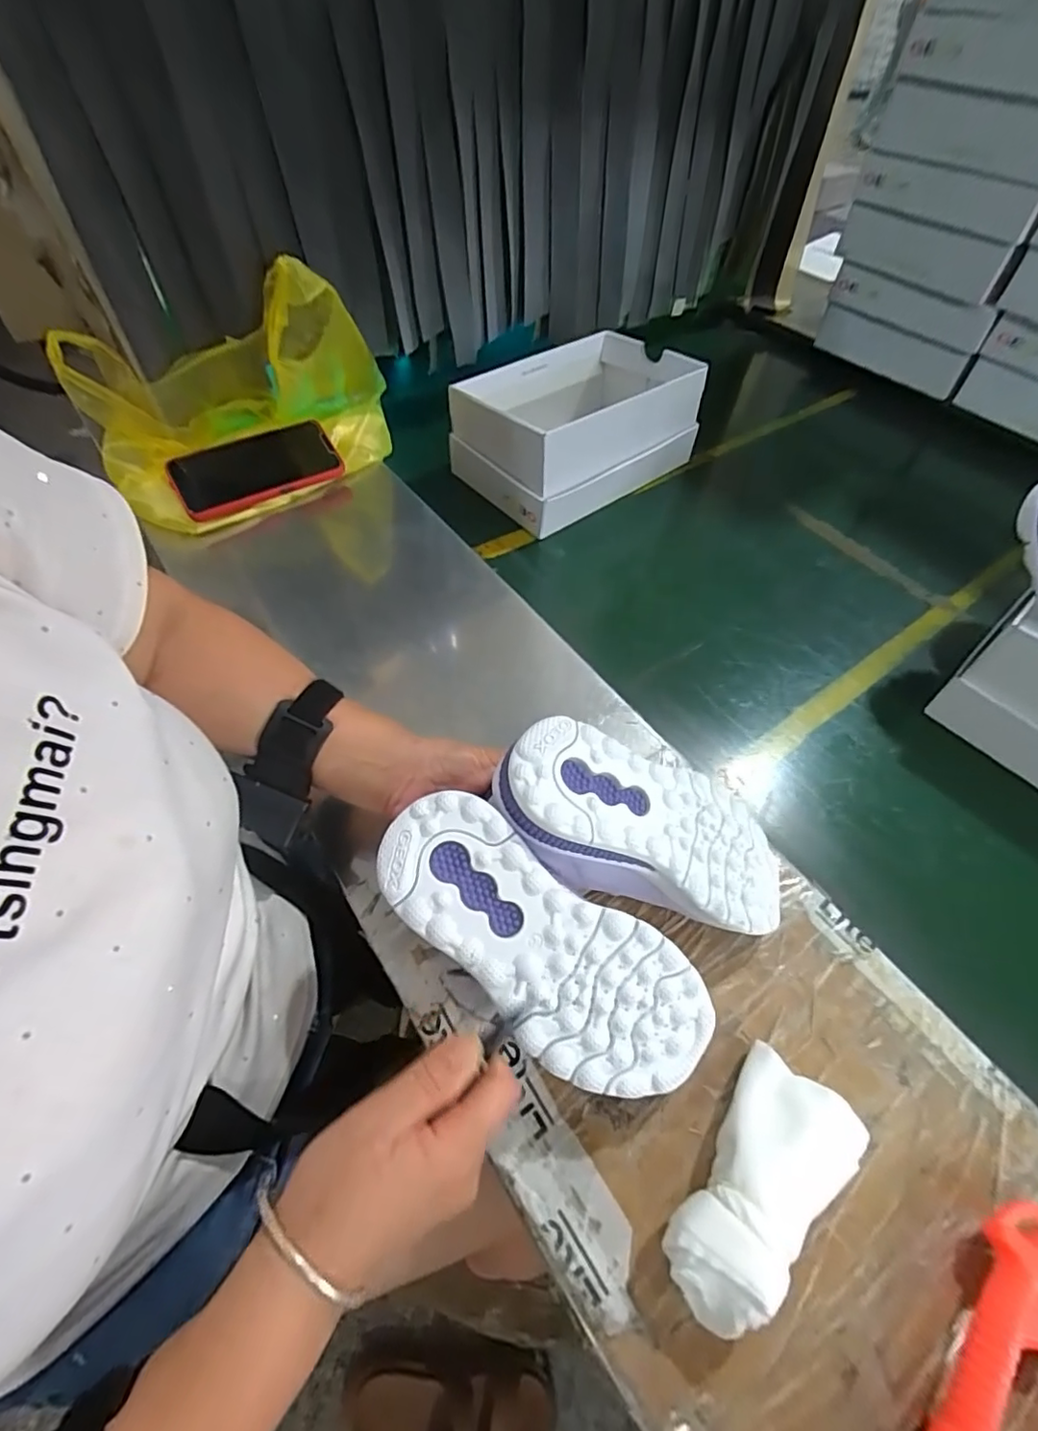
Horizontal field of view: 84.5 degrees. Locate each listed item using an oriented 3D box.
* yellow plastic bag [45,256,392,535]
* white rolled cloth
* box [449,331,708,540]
[{"bbox_3d":[-0.288,-0.313,0.582,0.301,0.186,0.162,-14,56,-10],"label":"yellow plastic bag"},{"bbox_3d":[0.123,0.238,0.285,0.062,0.048,0.117,35,61,21],"label":"white rolled cloth"},{"bbox_3d":[0.070,-0.343,0.667,0.252,0.108,0.166,-34,62,-22],"label":"box"}]

